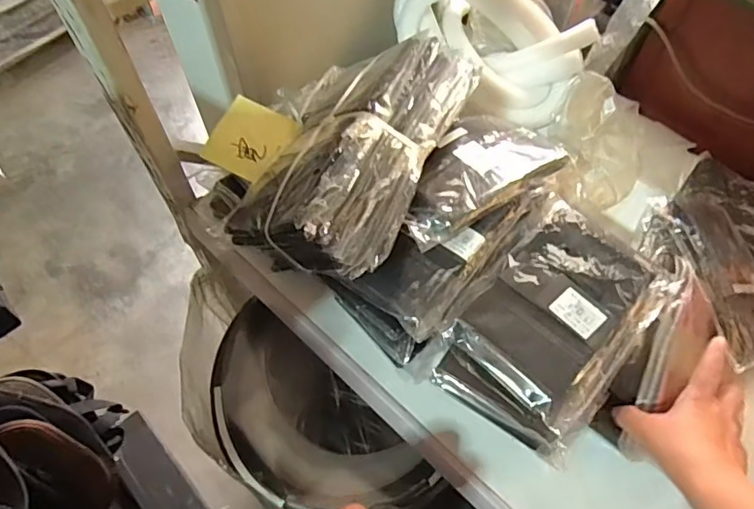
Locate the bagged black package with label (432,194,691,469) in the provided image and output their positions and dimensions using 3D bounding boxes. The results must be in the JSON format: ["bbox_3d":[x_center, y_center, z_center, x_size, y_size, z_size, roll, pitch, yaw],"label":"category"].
[{"bbox_3d":[0.169,0.053,0.491,0.144,0.041,0.236,35,66,17],"label":"bagged black package with label"}]

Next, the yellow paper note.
[{"bbox_3d":[-0.135,-0.123,0.576,0.073,0.006,0.086,30,74,-10],"label":"yellow paper note"}]

